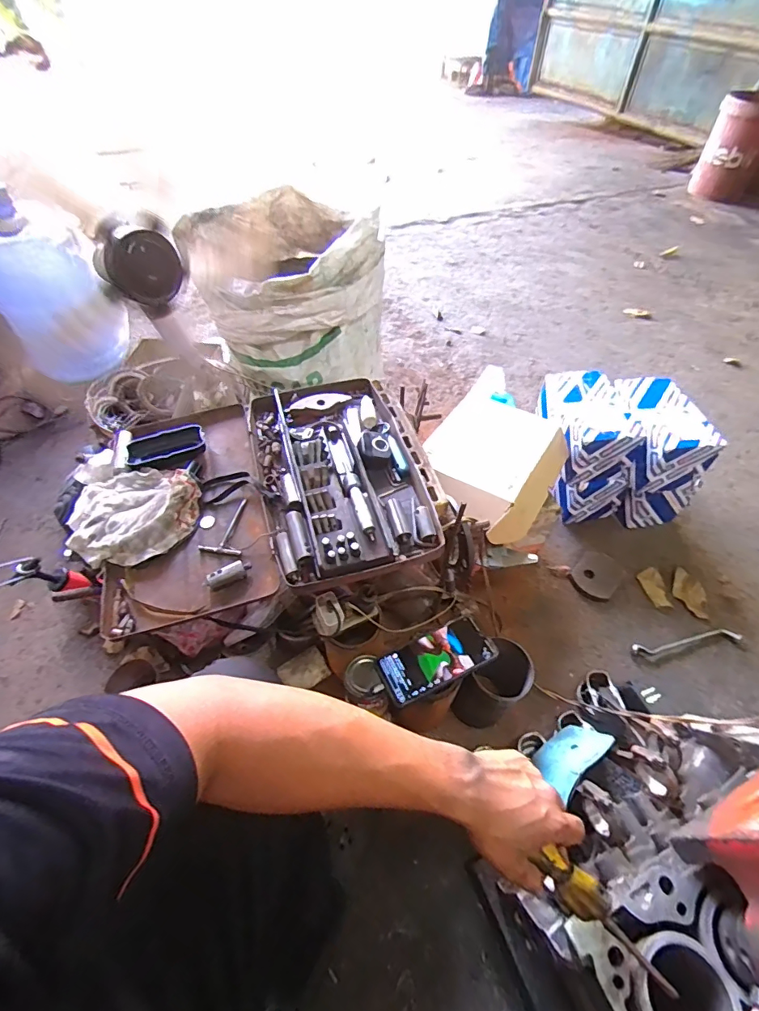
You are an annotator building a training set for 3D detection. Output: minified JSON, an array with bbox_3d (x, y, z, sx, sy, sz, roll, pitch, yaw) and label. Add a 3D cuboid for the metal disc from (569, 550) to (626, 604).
[{"bbox_3d":[0.467,0.148,0.990,0.089,0.016,0.125,33,60,23],"label":"metal disc"}]

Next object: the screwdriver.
[{"bbox_3d":[0.203,0.377,0.422,0.148,0.027,0.033,46,63,4],"label":"screwdriver"}]

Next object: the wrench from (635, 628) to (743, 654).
[{"bbox_3d":[0.593,0.262,0.890,0.228,0.021,0.026,-8,53,-5],"label":"wrench"}]

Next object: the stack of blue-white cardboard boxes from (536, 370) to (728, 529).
[{"bbox_3d":[0.531,-0.121,1.063,0.300,0.268,0.261,-3,53,-2],"label":"stack of blue-white cardboard boxes"}]

